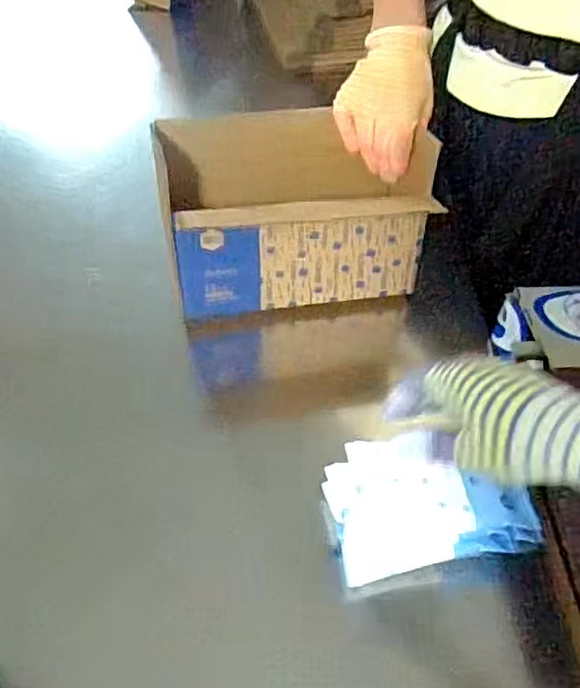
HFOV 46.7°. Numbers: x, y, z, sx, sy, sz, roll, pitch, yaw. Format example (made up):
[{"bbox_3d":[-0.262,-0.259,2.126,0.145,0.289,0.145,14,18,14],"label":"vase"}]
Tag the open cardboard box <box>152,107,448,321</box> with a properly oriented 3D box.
[{"bbox_3d":[0.004,-0.135,0.677,0.242,0.135,0.135,-8,52,-8],"label":"open cardboard box"}]

